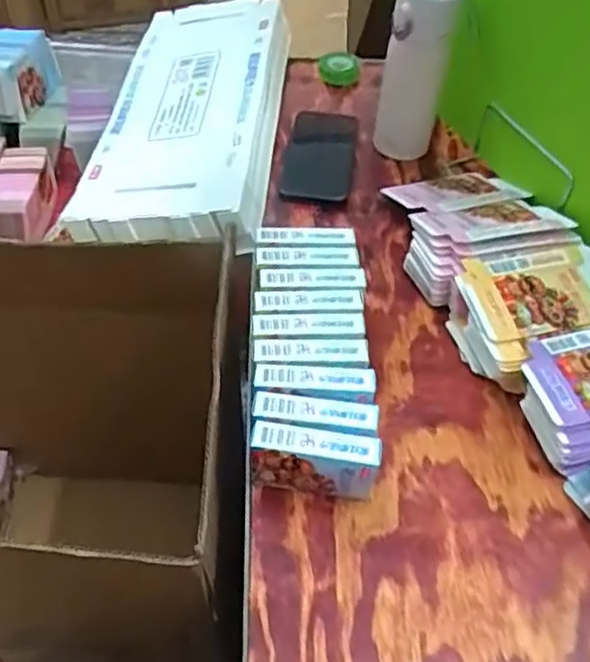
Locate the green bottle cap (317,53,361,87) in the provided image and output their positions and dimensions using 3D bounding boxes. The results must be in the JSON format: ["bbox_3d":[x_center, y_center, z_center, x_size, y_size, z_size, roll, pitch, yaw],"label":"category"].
[{"bbox_3d":[0.061,-0.358,0.896,0.055,0.019,0.050,12,51,6],"label":"green bottle cap"}]

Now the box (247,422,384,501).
[{"bbox_3d":[0.015,0.101,0.492,0.092,0.070,0.024,8,50,3],"label":"box"}]

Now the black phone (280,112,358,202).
[{"bbox_3d":[0.030,-0.209,0.778,0.077,0.009,0.163,7,50,2],"label":"black phone"}]

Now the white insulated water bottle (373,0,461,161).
[{"bbox_3d":[0.133,-0.288,0.730,0.066,0.187,0.056,12,51,6],"label":"white insulated water bottle"}]

